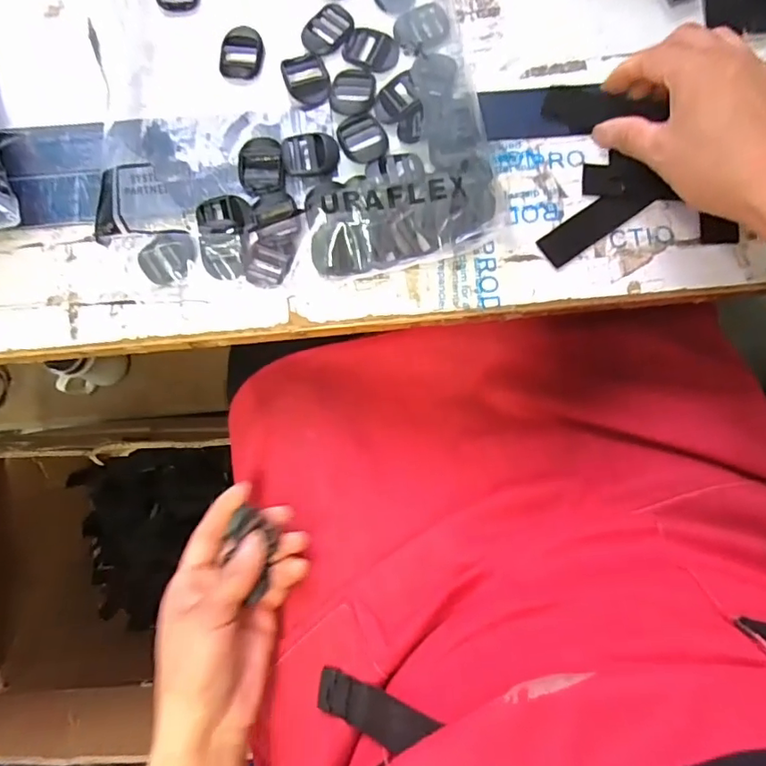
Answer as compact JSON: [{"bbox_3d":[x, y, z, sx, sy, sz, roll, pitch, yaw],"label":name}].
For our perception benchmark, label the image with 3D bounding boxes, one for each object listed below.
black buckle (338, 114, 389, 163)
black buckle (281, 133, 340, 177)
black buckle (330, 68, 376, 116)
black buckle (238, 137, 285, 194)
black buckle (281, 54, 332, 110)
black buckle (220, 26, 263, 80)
[{"bbox_3d":[-0.013,-0.173,0.380,0.032,0.005,0.038,-25,81,0],"label":"black buckle"},{"bbox_3d":[-0.051,-0.162,0.374,0.038,0.006,0.031,-8,81,2],"label":"black buckle"},{"bbox_3d":[-0.021,-0.210,0.383,0.031,0.004,0.038,4,82,4],"label":"black buckle"},{"bbox_3d":[-0.085,-0.153,0.374,0.031,0.006,0.039,-8,81,2],"label":"black buckle"},{"bbox_3d":[-0.054,-0.218,0.383,0.031,0.005,0.043,-17,81,1],"label":"black buckle"},{"bbox_3d":[-0.104,-0.242,0.394,0.030,0.011,0.036,-1,81,3],"label":"black buckle"}]

